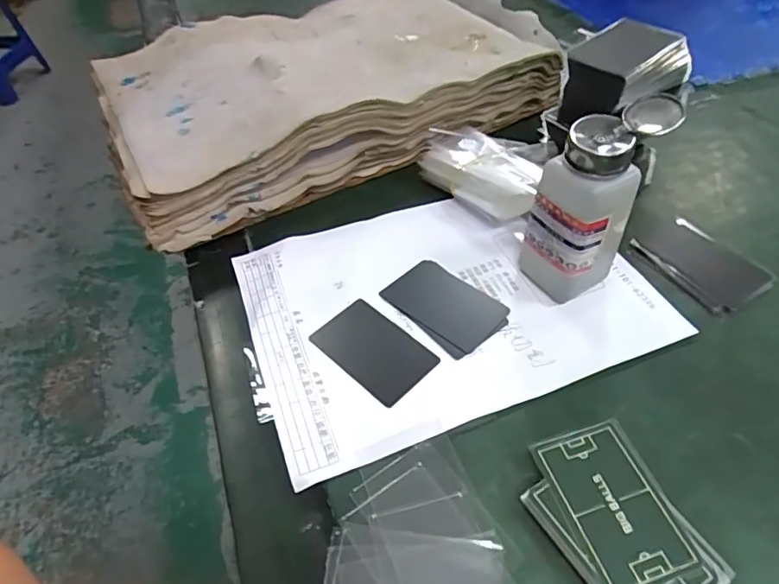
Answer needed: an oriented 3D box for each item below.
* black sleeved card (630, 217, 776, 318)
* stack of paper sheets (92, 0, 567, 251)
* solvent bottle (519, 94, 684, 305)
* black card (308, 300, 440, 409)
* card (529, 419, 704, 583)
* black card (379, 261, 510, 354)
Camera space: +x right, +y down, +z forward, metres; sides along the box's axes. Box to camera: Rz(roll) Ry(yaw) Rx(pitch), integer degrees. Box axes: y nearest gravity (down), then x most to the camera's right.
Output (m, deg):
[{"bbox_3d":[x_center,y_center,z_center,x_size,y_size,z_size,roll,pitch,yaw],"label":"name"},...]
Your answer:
[{"bbox_3d":[0.249,-0.023,0.423,0.062,0.008,0.091,-34,60,-11],"label":"black sleeved card"},{"bbox_3d":[-0.065,-0.218,0.555,0.436,0.082,0.248,-23,52,-17],"label":"stack of paper sheets"},{"bbox_3d":[0.136,-0.061,0.367,0.067,0.135,0.058,-35,57,-25],"label":"solvent bottle"},{"bbox_3d":[-0.012,0.041,0.374,0.082,0.004,0.053,36,59,28],"label":"black card"},{"bbox_3d":[0.123,0.115,0.291,0.057,0.005,0.085,-15,50,-9],"label":"card"},{"bbox_3d":[0.041,0.007,0.404,0.086,0.004,0.052,33,58,26],"label":"black card"}]

